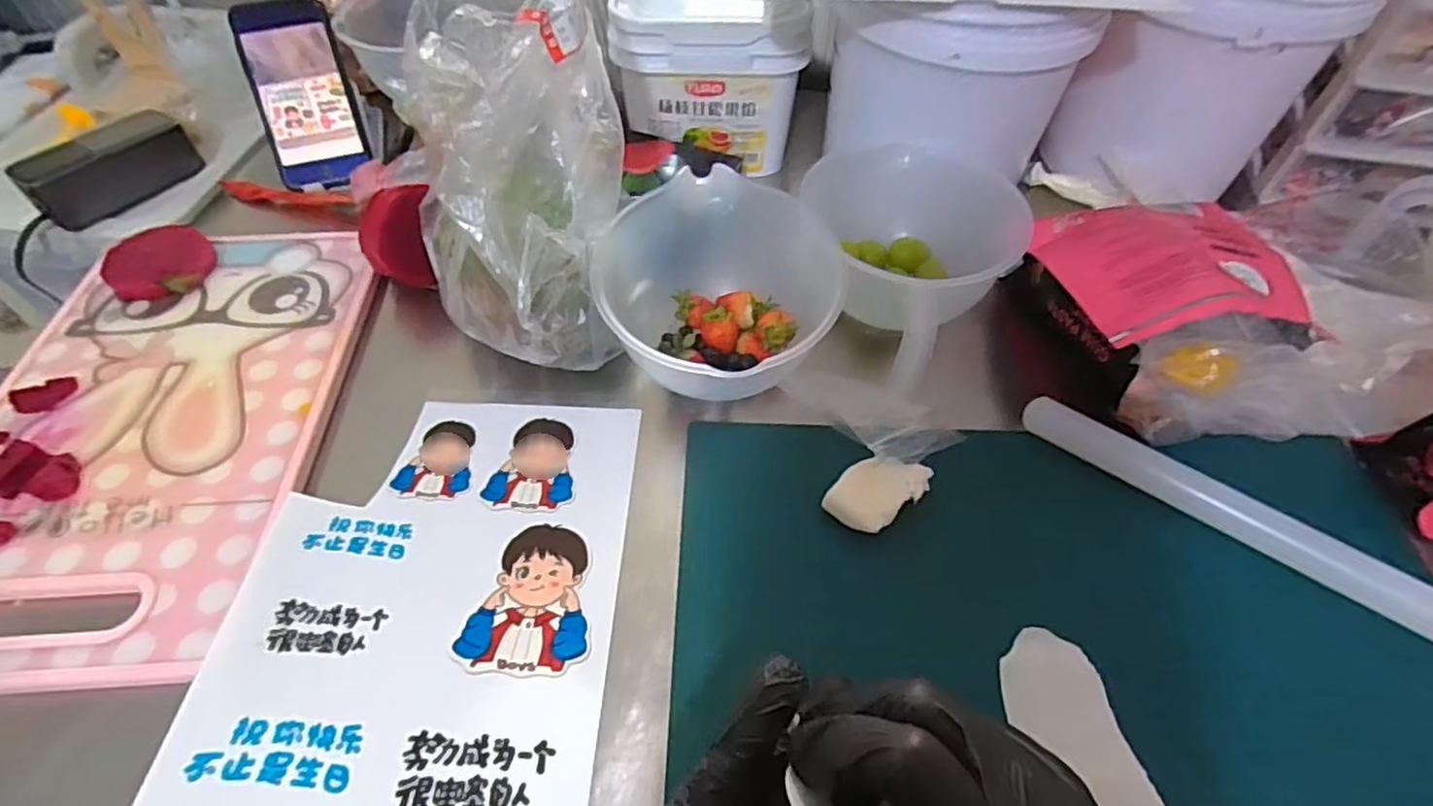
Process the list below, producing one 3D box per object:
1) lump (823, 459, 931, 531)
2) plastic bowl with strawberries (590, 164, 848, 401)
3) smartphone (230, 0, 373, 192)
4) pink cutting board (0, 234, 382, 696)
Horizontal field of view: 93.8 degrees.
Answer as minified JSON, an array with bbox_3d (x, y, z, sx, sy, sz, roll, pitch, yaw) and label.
[{"bbox_3d":[0.102,0.055,0.418,0.066,0.020,0.040,-33,59,-23],"label":"lump"},{"bbox_3d":[-0.003,-0.074,0.456,0.149,0.081,0.139,0,52,0],"label":"plastic bowl with strawberries"},{"bbox_3d":[-0.365,-0.271,0.591,0.076,0.152,0.016,-15,14,-9],"label":"smartphone"},{"bbox_3d":[-0.374,0.004,0.444,0.219,0.020,0.353,-2,52,-2],"label":"pink cutting board"}]

